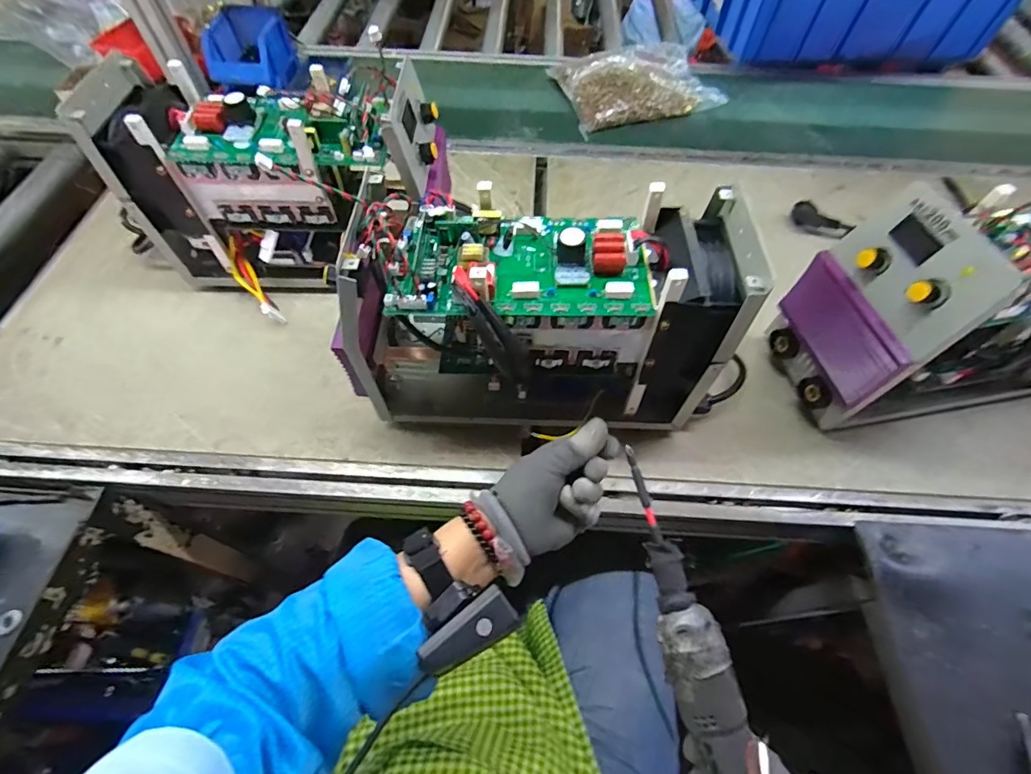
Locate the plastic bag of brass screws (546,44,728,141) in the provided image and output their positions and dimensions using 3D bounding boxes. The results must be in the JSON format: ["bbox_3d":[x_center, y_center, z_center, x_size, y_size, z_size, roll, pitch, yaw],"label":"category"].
[{"bbox_3d":[0.243,-0.607,0.899,0.292,0.060,0.197,-14,62,-7],"label":"plastic bag of brass screws"}]

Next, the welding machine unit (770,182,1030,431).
[{"bbox_3d":[0.516,-0.087,0.494,0.368,0.234,0.155,-7,61,-4],"label":"welding machine unit"}]

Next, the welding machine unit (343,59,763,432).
[{"bbox_3d":[0.042,-0.065,0.482,0.404,0.237,0.148,3,61,2],"label":"welding machine unit"}]

